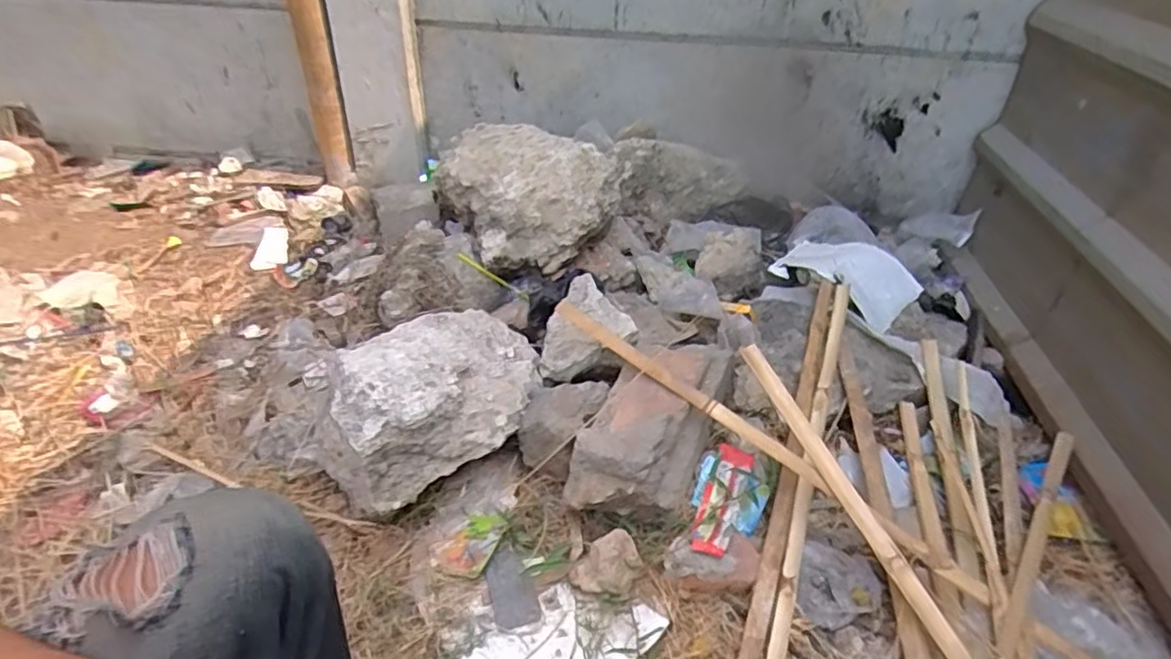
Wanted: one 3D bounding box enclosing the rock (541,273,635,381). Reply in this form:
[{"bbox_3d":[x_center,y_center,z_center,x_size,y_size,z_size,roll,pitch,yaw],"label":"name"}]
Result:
[{"bbox_3d":[-0.023,-0.003,1.122,0.154,0.089,0.164,-15,41,-20],"label":"rock"}]

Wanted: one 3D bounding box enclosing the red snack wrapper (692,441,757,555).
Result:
[{"bbox_3d":[0.201,0.253,0.952,0.055,0.019,0.206,16,40,18],"label":"red snack wrapper"}]

